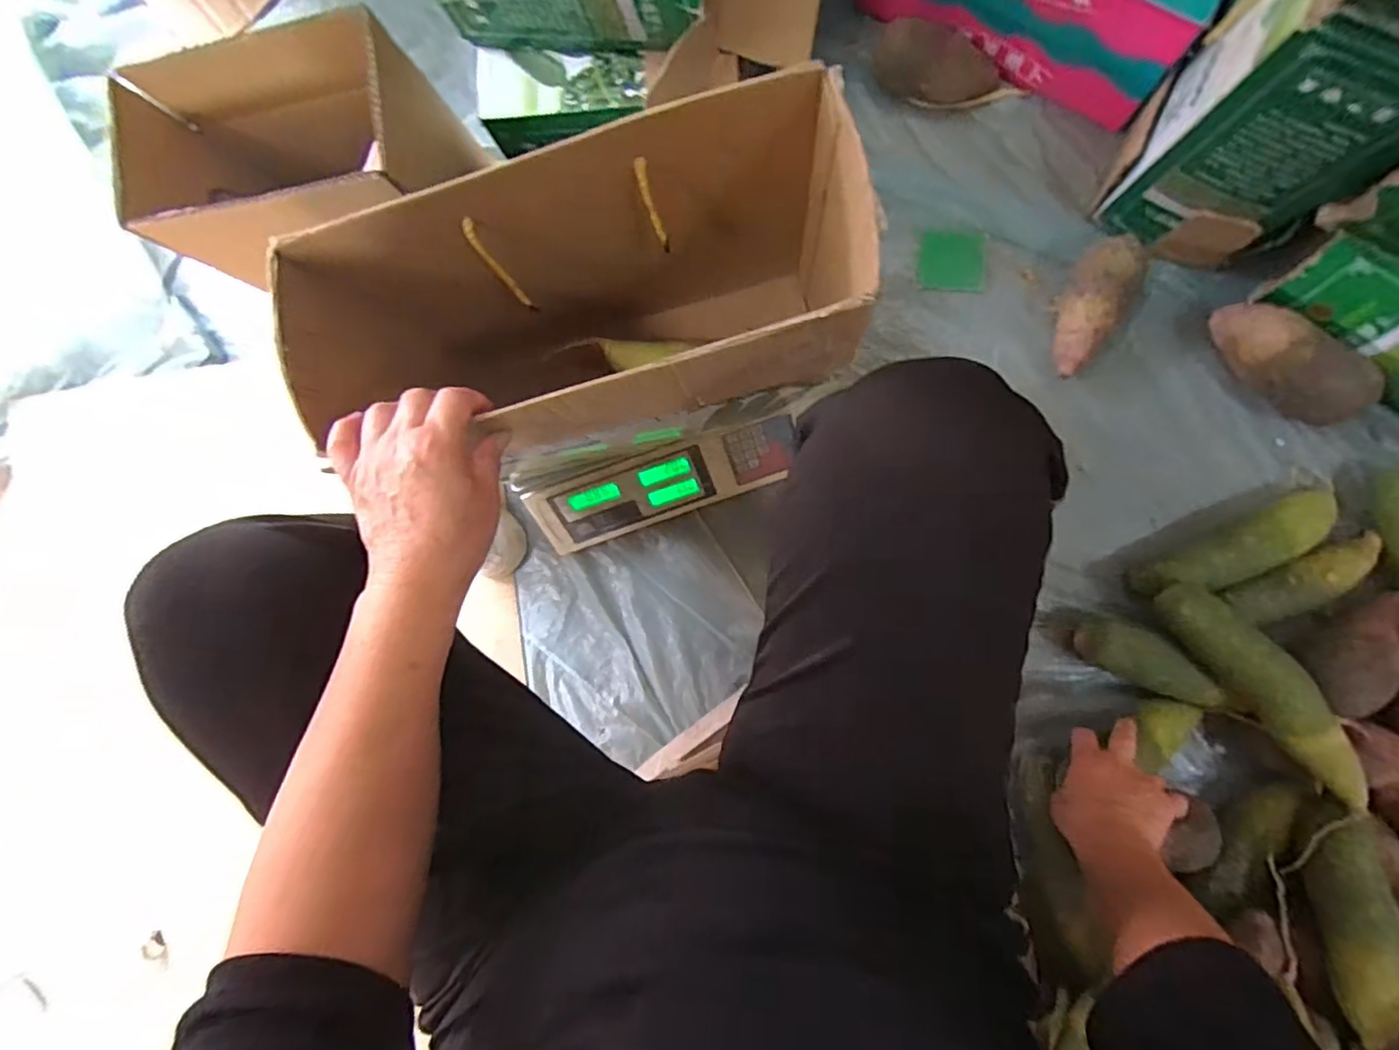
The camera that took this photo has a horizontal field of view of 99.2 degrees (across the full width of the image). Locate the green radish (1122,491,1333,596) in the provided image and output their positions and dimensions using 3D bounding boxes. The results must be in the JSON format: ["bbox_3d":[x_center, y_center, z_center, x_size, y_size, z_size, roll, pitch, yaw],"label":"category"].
[{"bbox_3d":[0.540,0.026,0.613,0.186,0.051,0.059,-28,85,7],"label":"green radish"}]

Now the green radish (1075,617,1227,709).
[{"bbox_3d":[0.447,0.139,0.612,0.113,0.055,0.054,29,93,8],"label":"green radish"}]

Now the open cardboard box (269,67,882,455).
[{"bbox_3d":[-0.070,-0.151,0.480,0.377,0.274,0.165,-13,87,8],"label":"open cardboard box"}]

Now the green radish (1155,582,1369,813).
[{"bbox_3d":[0.522,0.152,0.544,0.056,0.060,0.228,-39,84,6],"label":"green radish"}]

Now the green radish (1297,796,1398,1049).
[{"bbox_3d":[0.579,0.354,0.528,0.058,0.043,0.197,1,74,8],"label":"green radish"}]

